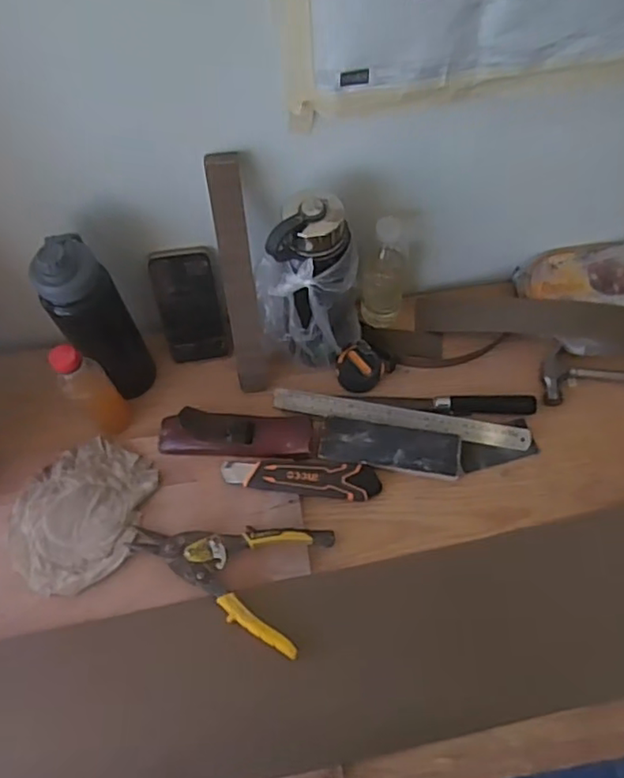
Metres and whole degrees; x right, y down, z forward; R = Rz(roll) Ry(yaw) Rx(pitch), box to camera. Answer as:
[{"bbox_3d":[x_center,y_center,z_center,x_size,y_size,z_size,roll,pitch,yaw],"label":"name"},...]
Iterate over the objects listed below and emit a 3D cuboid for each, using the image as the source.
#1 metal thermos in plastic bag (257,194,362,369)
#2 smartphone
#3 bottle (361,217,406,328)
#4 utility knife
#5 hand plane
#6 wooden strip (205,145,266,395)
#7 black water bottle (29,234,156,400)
[{"bbox_3d":[-0.002,-0.119,0.742,0.124,0.227,0.084,-2,64,1],"label":"metal thermos in plastic bag"},{"bbox_3d":[-0.156,-0.107,0.817,0.087,0.168,0.006,-3,39,1],"label":"smartphone"},{"bbox_3d":[0.098,-0.154,0.824,0.054,0.185,0.061,7,64,6],"label":"bottle"},{"bbox_3d":[-0.013,0.111,0.773,0.193,0.024,0.048,1,64,3],"label":"utility knife"},{"bbox_3d":[-0.097,0.058,0.797,0.201,0.066,0.063,4,64,4],"label":"hand plane"},{"bbox_3d":[-0.085,-0.122,0.740,0.040,0.312,0.020,-17,42,-16],"label":"wooden strip"},{"bbox_3d":[-0.255,-0.076,0.742,0.078,0.265,0.078,-1,64,2],"label":"black water bottle"}]

